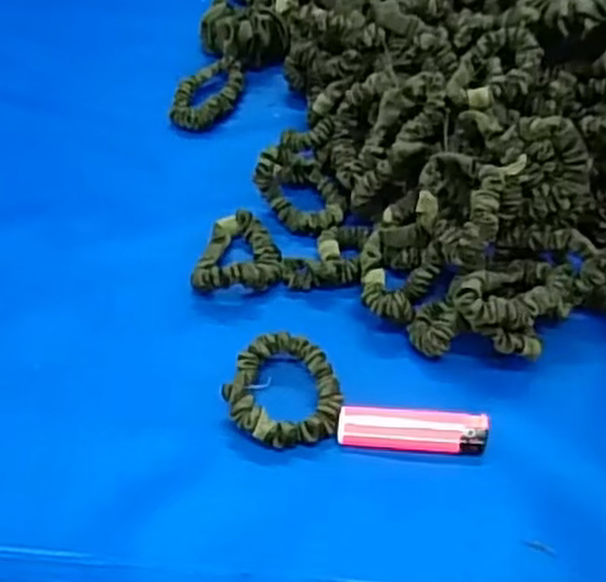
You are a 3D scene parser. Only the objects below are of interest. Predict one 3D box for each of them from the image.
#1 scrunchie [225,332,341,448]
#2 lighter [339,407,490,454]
[{"bbox_3d":[-0.012,0.057,0.447,0.062,0.024,0.065,1,48,-1],"label":"scrunchie"},{"bbox_3d":[0.060,0.075,0.432,0.079,0.011,0.022,3,48,1],"label":"lighter"}]

